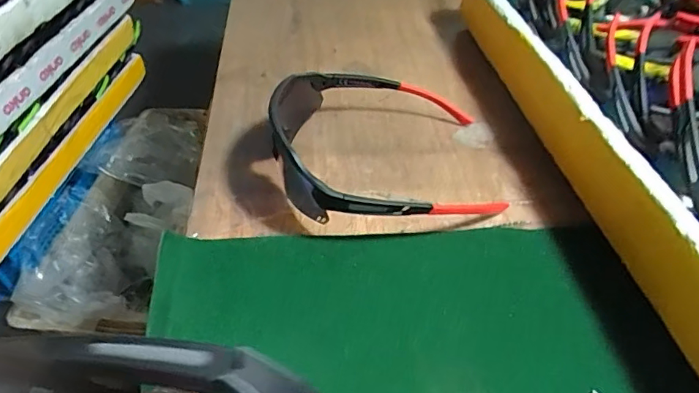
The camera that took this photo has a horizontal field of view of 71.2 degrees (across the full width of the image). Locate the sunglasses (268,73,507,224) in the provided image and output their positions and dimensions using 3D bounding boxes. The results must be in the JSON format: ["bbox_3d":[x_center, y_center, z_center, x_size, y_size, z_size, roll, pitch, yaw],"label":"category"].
[{"bbox_3d":[0.028,-0.046,0.381,0.165,0.052,0.165,-3,44,-4],"label":"sunglasses"}]

